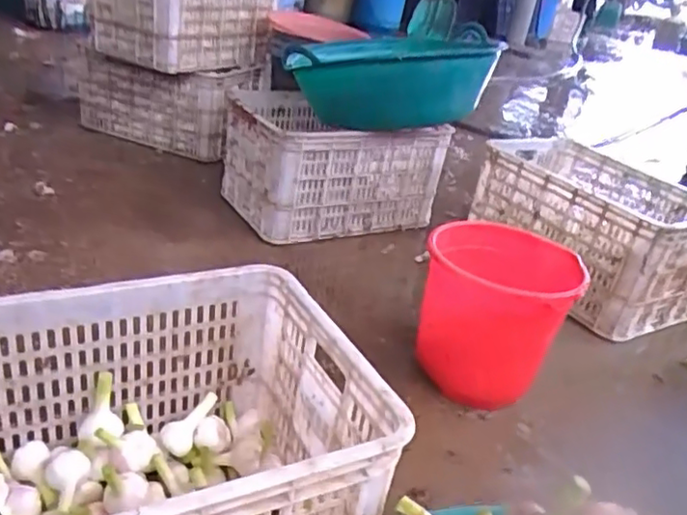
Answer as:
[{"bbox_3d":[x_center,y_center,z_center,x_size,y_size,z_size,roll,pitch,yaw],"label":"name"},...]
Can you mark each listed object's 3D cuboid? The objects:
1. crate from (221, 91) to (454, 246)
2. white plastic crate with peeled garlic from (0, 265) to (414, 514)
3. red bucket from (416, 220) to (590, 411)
[{"bbox_3d":[-0.044,-0.270,1.764,0.514,0.291,0.392,-8,33,-29],"label":"crate"},{"bbox_3d":[-0.252,0.223,0.670,0.533,0.244,0.357,-8,33,-28],"label":"white plastic crate with peeled garlic"},{"bbox_3d":[0.280,0.099,1.162,0.248,0.260,0.246,7,28,-4],"label":"red bucket"}]

